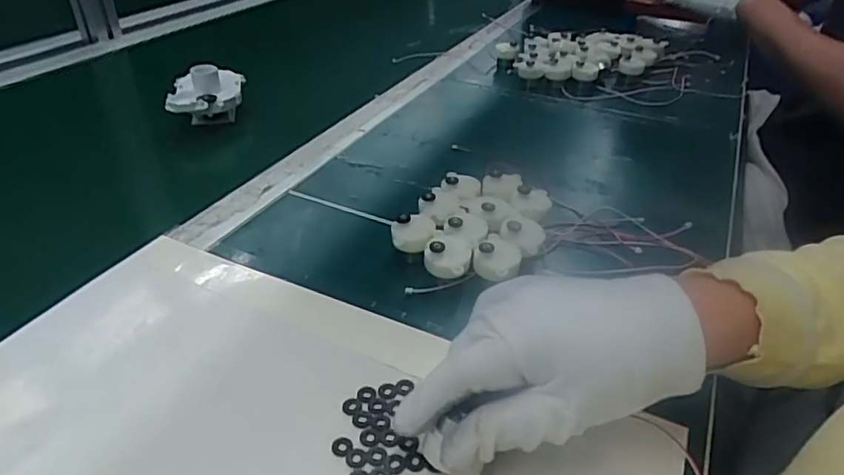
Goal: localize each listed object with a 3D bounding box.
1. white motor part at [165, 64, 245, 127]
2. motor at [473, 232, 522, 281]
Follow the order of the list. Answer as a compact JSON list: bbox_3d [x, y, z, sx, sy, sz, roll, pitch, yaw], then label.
[{"bbox_3d":[-0.224,-0.149,0.587,0.067,0.054,0.074,-4,37,-8],"label":"white motor part"},{"bbox_3d":[0.053,0.013,0.388,0.031,0.020,0.034,11,37,11],"label":"motor"}]

